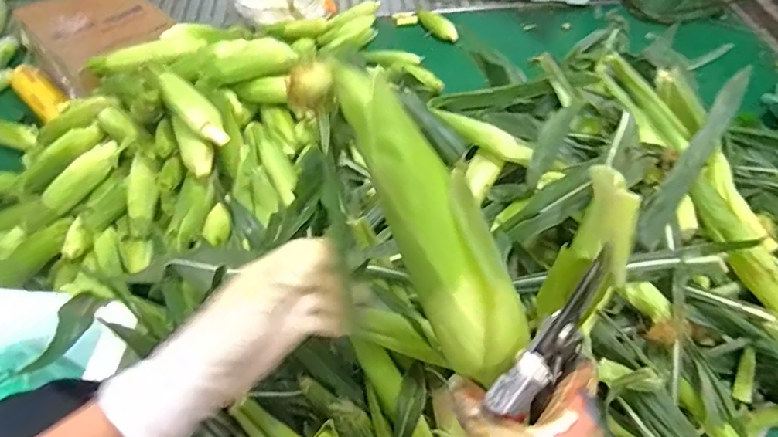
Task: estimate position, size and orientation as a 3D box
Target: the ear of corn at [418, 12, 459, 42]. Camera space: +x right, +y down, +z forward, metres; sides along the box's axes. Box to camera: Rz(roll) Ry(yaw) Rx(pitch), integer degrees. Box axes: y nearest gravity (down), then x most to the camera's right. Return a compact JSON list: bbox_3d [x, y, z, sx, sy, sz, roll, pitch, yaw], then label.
[{"bbox_3d":[0.157,-0.639,1.675,0.057,0.042,0.194,-23,52,-18],"label":"ear of corn"}]

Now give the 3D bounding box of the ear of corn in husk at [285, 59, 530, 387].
[{"bbox_3d":[0.014,-0.010,0.335,0.050,0.046,0.235,-27,80,-21],"label":"ear of corn in husk"}]

